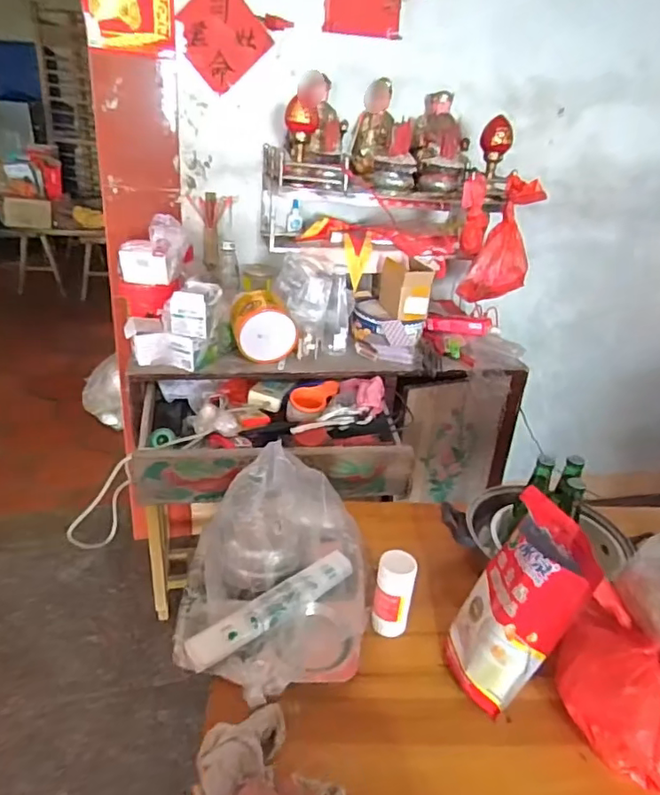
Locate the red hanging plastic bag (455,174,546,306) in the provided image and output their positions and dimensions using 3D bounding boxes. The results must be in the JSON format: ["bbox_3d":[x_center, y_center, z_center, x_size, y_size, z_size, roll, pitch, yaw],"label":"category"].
[{"bbox_3d":[0.444,-0.404,1.440,0.169,0.297,0.102,10,27,9],"label":"red hanging plastic bag"}]

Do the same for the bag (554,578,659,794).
[{"bbox_3d":[0.354,0.363,0.675,0.108,0.127,0.199,-8,30,-24],"label":"bag"}]

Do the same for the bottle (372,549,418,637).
[{"bbox_3d":[0.089,0.278,0.787,0.051,0.114,0.049,12,28,14],"label":"bottle"}]

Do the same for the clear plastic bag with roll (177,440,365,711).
[{"bbox_3d":[-0.072,0.241,0.794,0.263,0.165,0.322,3,27,-3],"label":"clear plastic bag with roll"}]

